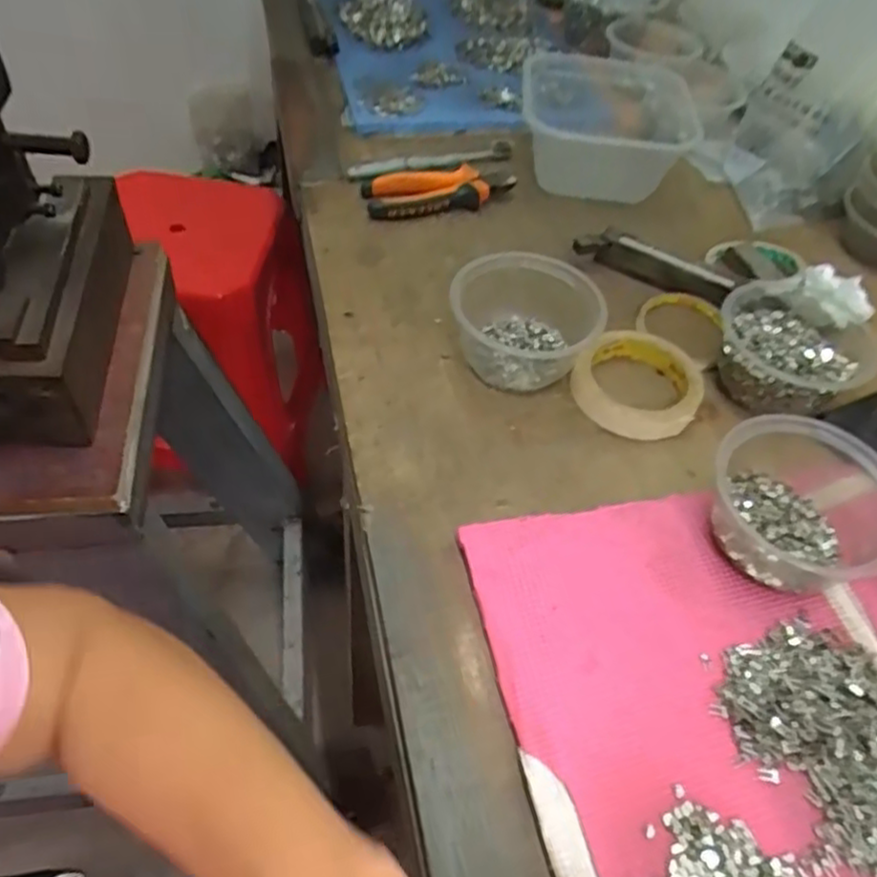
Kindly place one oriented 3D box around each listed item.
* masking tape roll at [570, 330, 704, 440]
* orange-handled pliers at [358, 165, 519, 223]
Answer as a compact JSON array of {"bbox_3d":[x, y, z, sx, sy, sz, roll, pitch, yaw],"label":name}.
[{"bbox_3d":[0.155,-0.043,0.560,0.092,0.024,0.094,2,51,-2],"label":"masking tape roll"},{"bbox_3d":[0.002,-0.240,0.695,0.148,0.019,0.064,-10,52,-11],"label":"orange-handled pliers"}]

